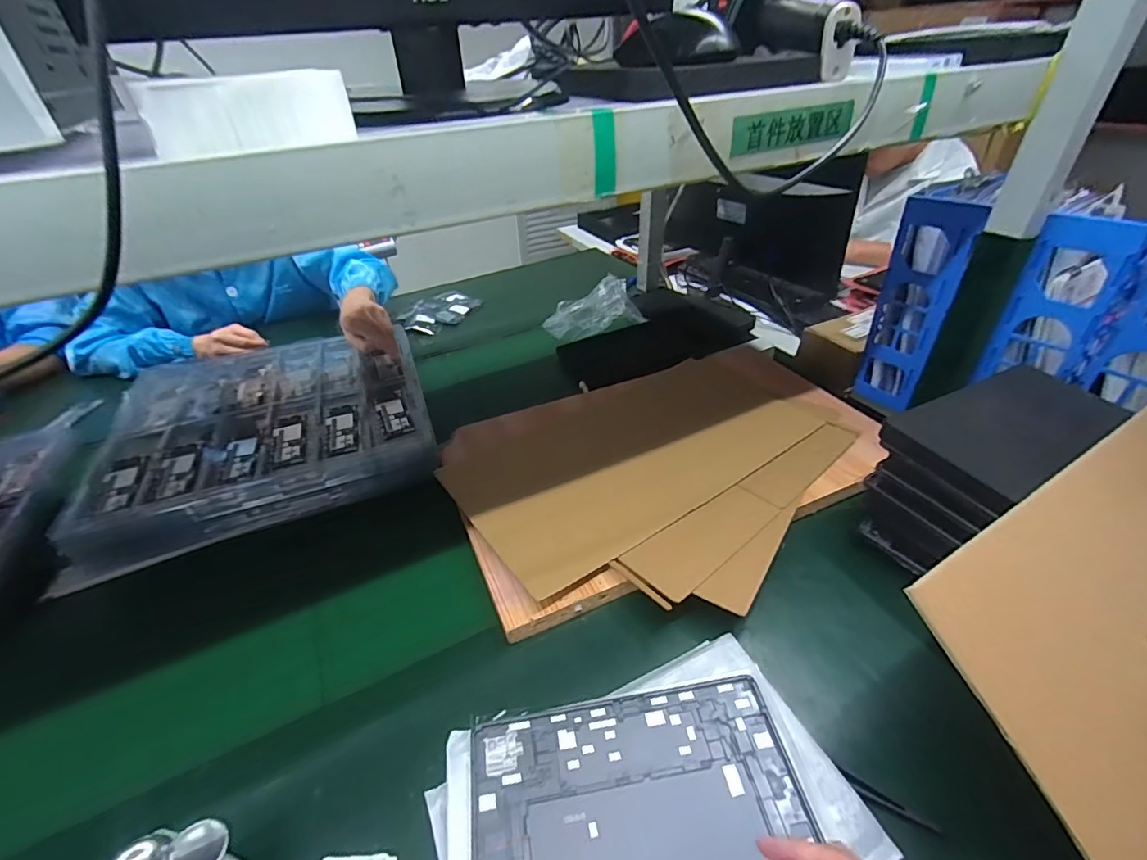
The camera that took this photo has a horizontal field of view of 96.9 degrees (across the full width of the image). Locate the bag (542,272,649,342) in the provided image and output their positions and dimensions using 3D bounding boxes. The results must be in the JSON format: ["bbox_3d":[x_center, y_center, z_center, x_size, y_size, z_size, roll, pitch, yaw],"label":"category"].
[{"bbox_3d":[0.043,-0.267,1.107,0.220,0.060,0.138,-17,39,-18],"label":"bag"}]

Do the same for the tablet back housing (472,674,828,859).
[{"bbox_3d":[0.052,0.294,0.393,0.253,0.005,0.165,-7,41,-7],"label":"tablet back housing"}]

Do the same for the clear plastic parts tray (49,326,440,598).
[{"bbox_3d":[-0.474,-0.019,0.797,0.456,0.070,0.436,-15,38,-15],"label":"clear plastic parts tray"}]

